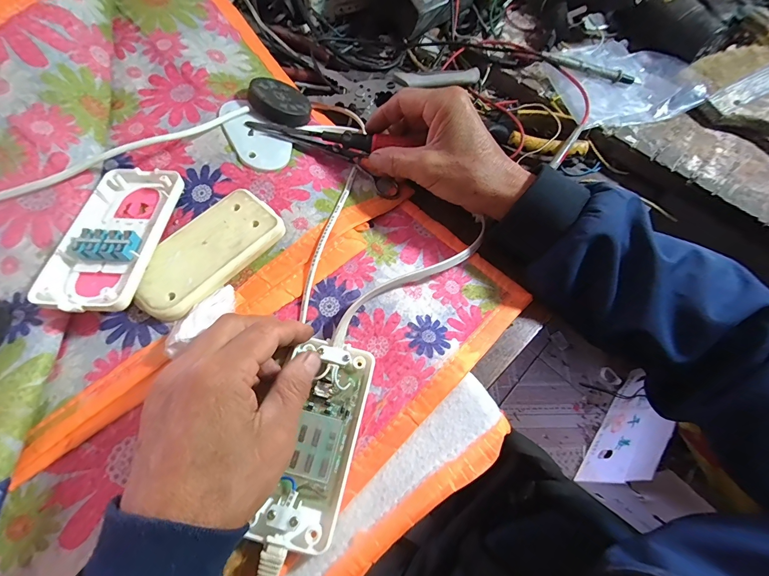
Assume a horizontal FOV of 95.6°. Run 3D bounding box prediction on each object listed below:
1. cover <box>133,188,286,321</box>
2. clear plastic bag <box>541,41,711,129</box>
[{"bbox_3d":[-0.134,-0.027,0.265,0.056,0.012,0.113,36,69,14],"label":"cover"},{"bbox_3d":[0.262,-0.236,0.395,0.140,0.024,0.122,-16,67,-9],"label":"clear plastic bag"}]

